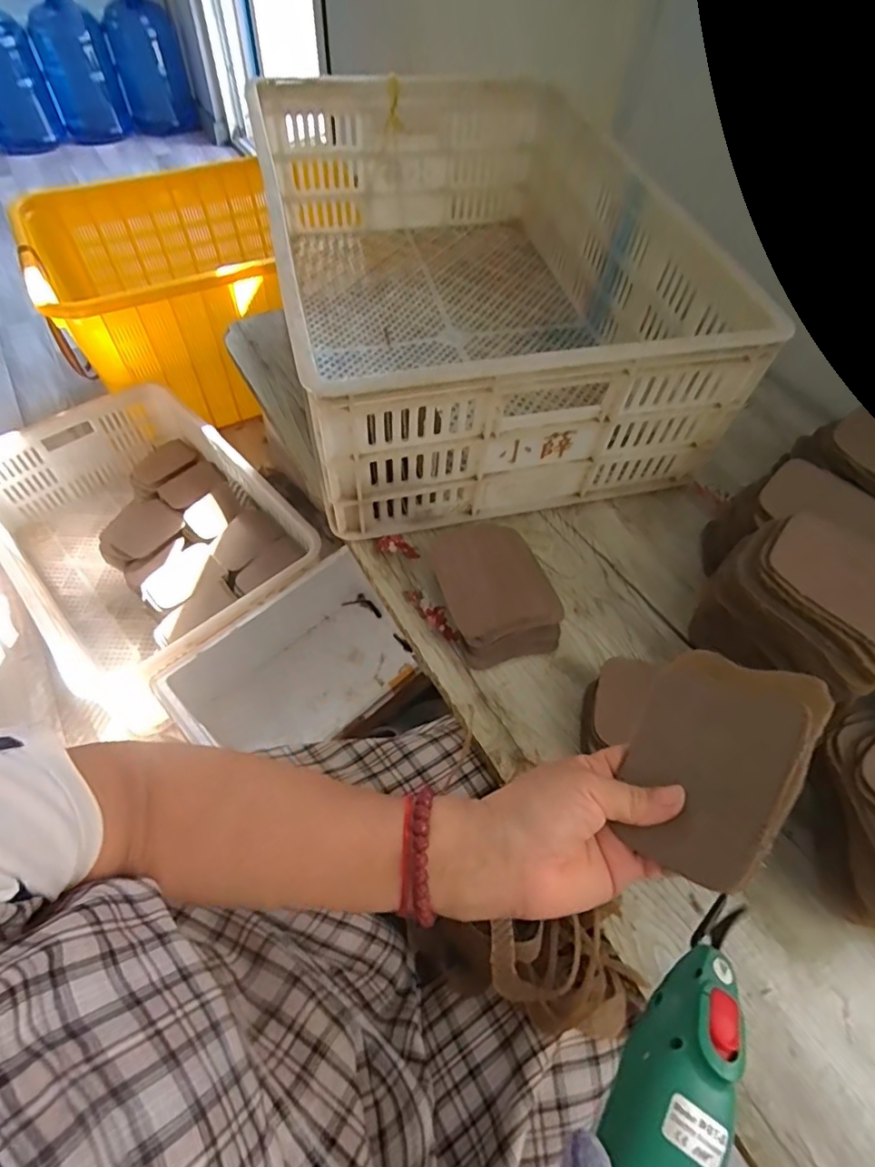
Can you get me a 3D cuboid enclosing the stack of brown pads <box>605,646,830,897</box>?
[{"bbox_3d":[0.152,0.099,0.312,0.087,0.006,0.121,15,72,48],"label":"stack of brown pads"}]

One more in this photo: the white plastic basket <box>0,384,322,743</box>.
[{"bbox_3d":[-0.568,-0.093,1.100,0.460,0.246,0.697,-36,67,-24],"label":"white plastic basket"}]

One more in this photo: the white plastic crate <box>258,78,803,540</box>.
[{"bbox_3d":[0.038,-0.377,0.666,0.429,0.186,0.623,-10,58,-10],"label":"white plastic crate"}]

